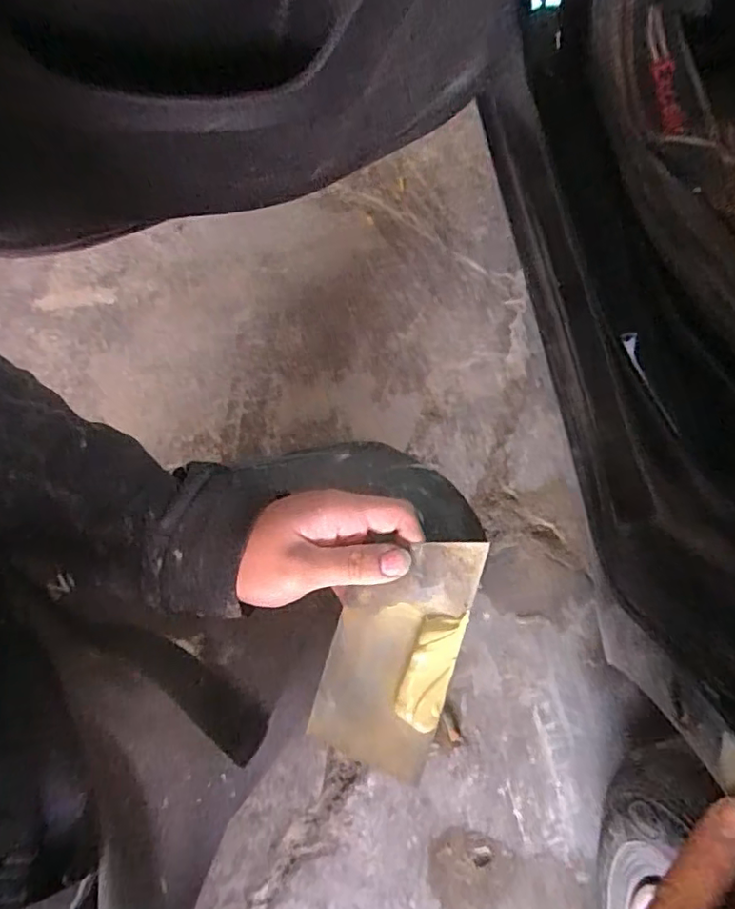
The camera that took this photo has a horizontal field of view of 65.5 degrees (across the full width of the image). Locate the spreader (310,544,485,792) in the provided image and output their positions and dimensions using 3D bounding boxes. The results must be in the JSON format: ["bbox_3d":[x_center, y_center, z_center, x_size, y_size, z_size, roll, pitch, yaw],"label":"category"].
[{"bbox_3d":[0.016,0.115,0.341,0.073,0.011,0.140,17,90,18],"label":"spreader"}]

